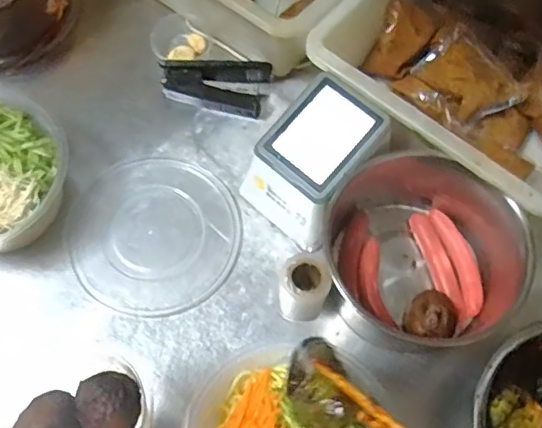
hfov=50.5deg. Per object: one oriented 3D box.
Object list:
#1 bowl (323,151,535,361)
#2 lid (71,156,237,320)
[{"bbox_3d":[0.136,0.037,0.527,0.154,0.102,0.164,0,66,-1],"label":"bowl"},{"bbox_3d":[-0.114,0.017,0.568,0.161,0.012,0.164,0,66,-1],"label":"lid"}]

